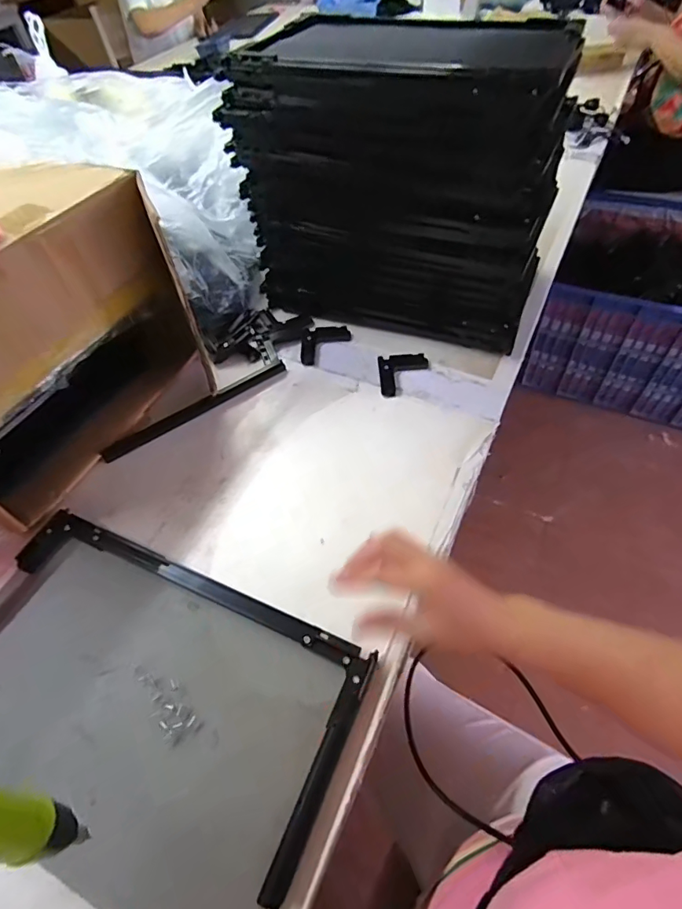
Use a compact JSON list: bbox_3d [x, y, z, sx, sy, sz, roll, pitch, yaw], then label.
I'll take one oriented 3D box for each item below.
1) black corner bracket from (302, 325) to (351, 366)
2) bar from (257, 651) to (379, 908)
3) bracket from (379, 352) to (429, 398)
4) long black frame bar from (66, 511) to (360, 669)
[{"bbox_3d":[-0.033,-0.179,0.726,0.096,0.016,0.053,-39,59,-23],"label":"black corner bracket"},{"bbox_3d":[-0.014,0.257,0.388,0.021,0.012,0.188,18,57,18],"label":"bar"},{"bbox_3d":[0.080,-0.124,0.673,0.055,0.014,0.095,36,64,27],"label":"bracket"},{"bbox_3d":[-0.152,0.136,0.491,0.361,0.007,0.023,18,57,18],"label":"long black frame bar"}]

